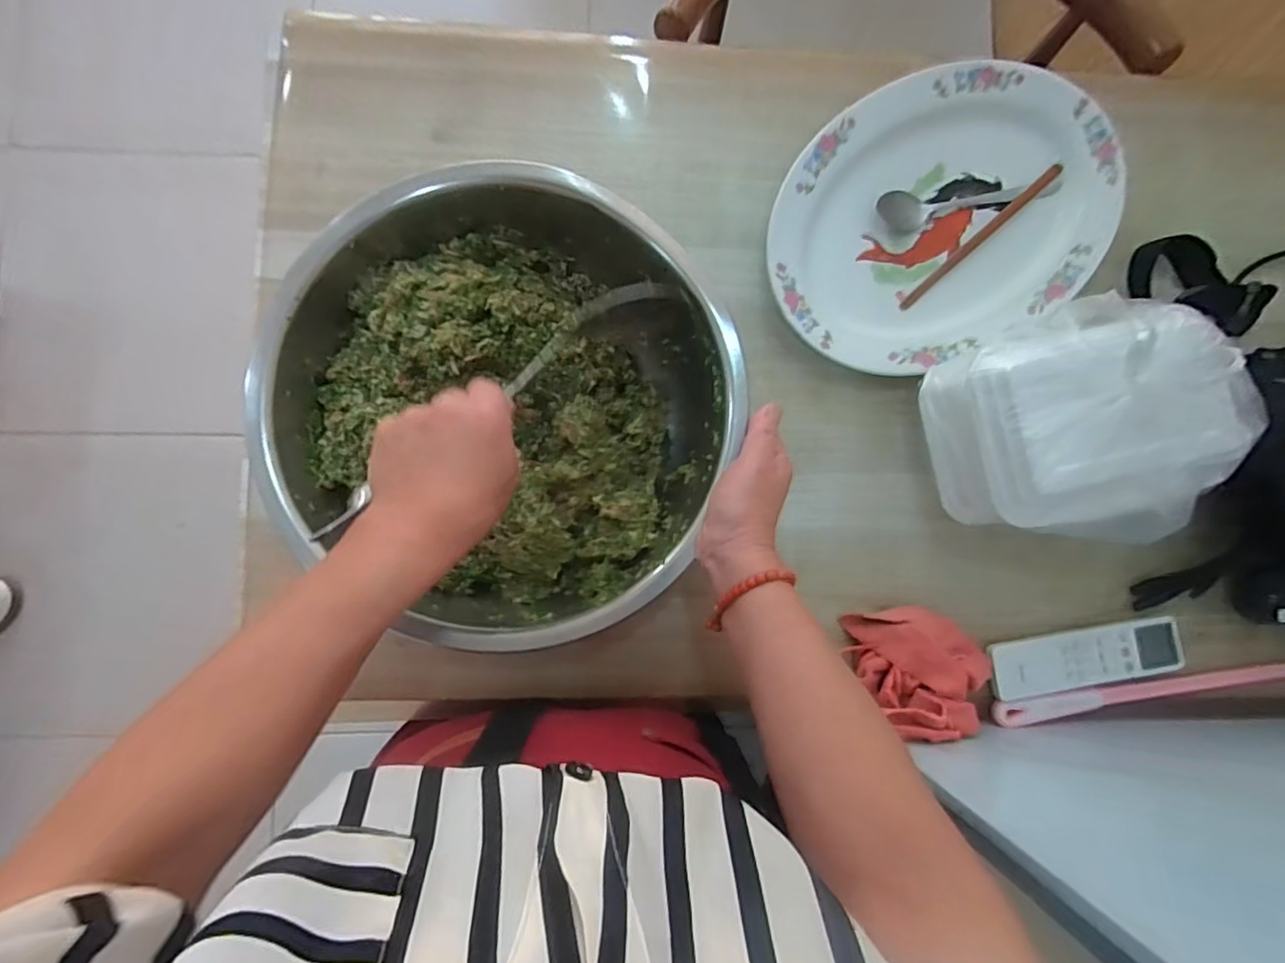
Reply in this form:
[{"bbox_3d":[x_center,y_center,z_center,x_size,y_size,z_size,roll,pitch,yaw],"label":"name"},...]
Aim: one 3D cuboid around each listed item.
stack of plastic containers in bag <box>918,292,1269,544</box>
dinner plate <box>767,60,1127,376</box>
[{"bbox_3d":[0.344,-0.053,0.464,0.192,0.119,0.158,-14,87,-4],"label":"stack of plastic containers in bag"},{"bbox_3d":[0.267,-0.239,0.550,0.328,0.031,0.233,-28,88,-5],"label":"dinner plate"}]

